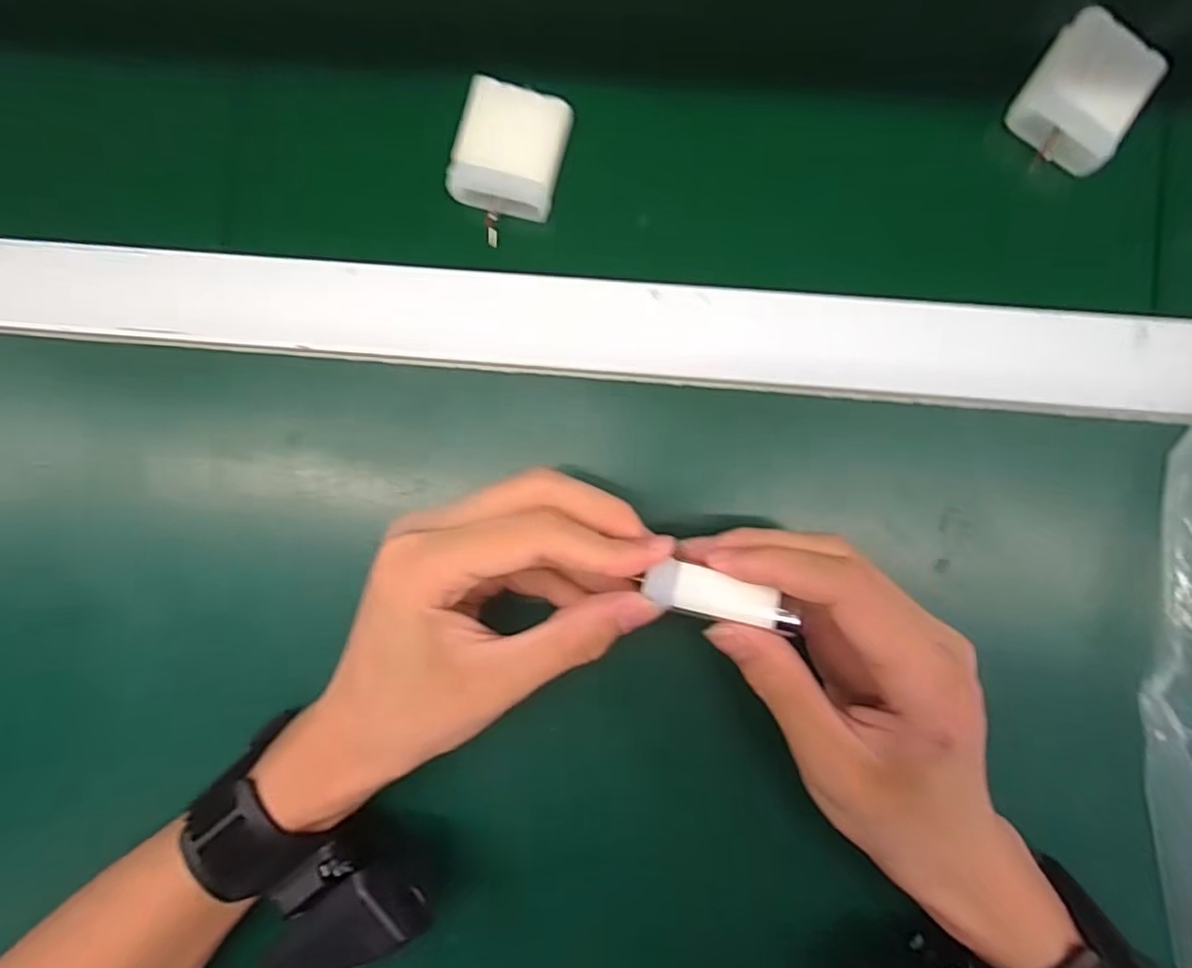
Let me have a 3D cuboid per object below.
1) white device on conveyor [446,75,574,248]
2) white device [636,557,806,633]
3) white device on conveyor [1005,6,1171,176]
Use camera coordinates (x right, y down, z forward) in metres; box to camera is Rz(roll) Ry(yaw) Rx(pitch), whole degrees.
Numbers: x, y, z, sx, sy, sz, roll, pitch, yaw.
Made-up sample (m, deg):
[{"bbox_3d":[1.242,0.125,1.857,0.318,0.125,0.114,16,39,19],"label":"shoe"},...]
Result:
[{"bbox_3d":[-0.038,-0.137,0.275,0.043,0.015,0.057,15,88,2],"label":"white device on conveyor"},{"bbox_3d":[0.043,0.039,0.222,0.051,0.005,0.016,14,88,2],"label":"white device"},{"bbox_3d":[0.204,-0.162,0.269,0.043,0.013,0.052,32,89,3],"label":"white device on conveyor"}]

